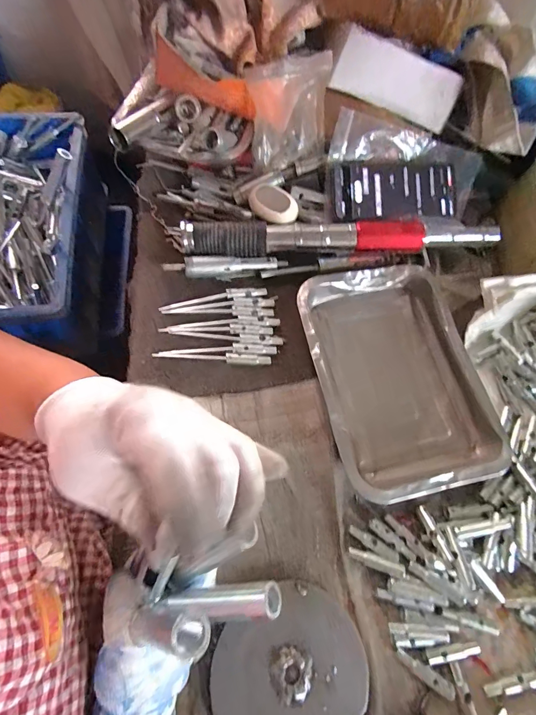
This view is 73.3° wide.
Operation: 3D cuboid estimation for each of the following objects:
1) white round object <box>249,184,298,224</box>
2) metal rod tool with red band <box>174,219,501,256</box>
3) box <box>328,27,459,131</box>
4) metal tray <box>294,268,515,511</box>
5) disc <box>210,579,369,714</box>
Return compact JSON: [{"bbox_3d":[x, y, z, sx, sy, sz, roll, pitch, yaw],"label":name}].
[{"bbox_3d":[0.006,-0.195,0.455,0.064,0.017,0.043,33,83,4],"label":"white round object"},{"bbox_3d":[0.092,-0.152,0.465,0.402,0.042,0.042,-1,66,-6],"label":"metal rod tool with red band"},{"bbox_3d":[0.166,-0.354,0.464,0.169,0.061,0.021,10,49,-16],"label":"box"},{"bbox_3d":[0.148,0.015,0.410,0.183,0.038,0.256,-13,65,-10],"label":"metal tray"},{"bbox_3d":[0.020,0.263,0.295,0.124,0.012,0.116,2,64,-3],"label":"disc"}]

